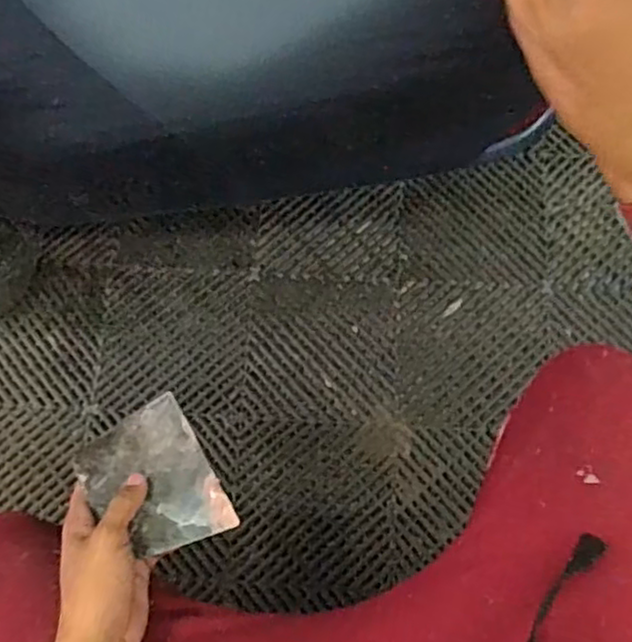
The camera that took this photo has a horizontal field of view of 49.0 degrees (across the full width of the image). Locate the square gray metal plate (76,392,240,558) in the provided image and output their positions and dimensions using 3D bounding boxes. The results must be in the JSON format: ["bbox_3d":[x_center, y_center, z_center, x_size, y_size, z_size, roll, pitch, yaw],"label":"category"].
[{"bbox_3d":[-0.135,0.132,0.575,0.094,0.008,0.136,-28,55,-16],"label":"square gray metal plate"}]

